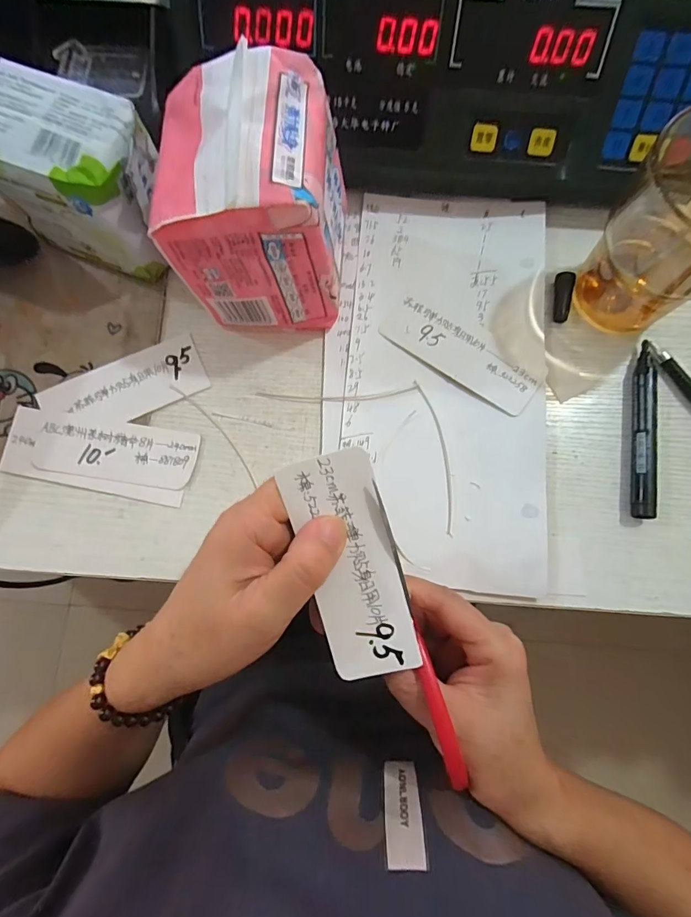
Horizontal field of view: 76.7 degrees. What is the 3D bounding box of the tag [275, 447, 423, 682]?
[{"bbox_3d":[0.004,0.050,0.202,0.042,0.007,0.106,-15,98,-2],"label":"tag"}]

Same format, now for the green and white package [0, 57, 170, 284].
[{"bbox_3d":[-0.166,-0.175,0.283,0.109,0.086,0.070,20,80,4],"label":"green and white package"}]

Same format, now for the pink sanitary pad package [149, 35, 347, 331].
[{"bbox_3d":[-0.053,-0.147,0.262,0.094,0.112,0.095,2,79,1],"label":"pink sanitary pad package"}]

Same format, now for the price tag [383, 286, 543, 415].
[{"bbox_3d":[0.079,-0.075,0.301,0.114,0.004,0.042,36,82,11],"label":"price tag"}]

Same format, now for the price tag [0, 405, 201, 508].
[{"bbox_3d":[-0.163,-0.003,0.290,0.125,0.004,0.048,10,83,0],"label":"price tag"}]

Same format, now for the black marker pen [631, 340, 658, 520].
[{"bbox_3d":[0.194,-0.020,0.285,0.012,0.014,0.118,8,79,2],"label":"black marker pen"}]

